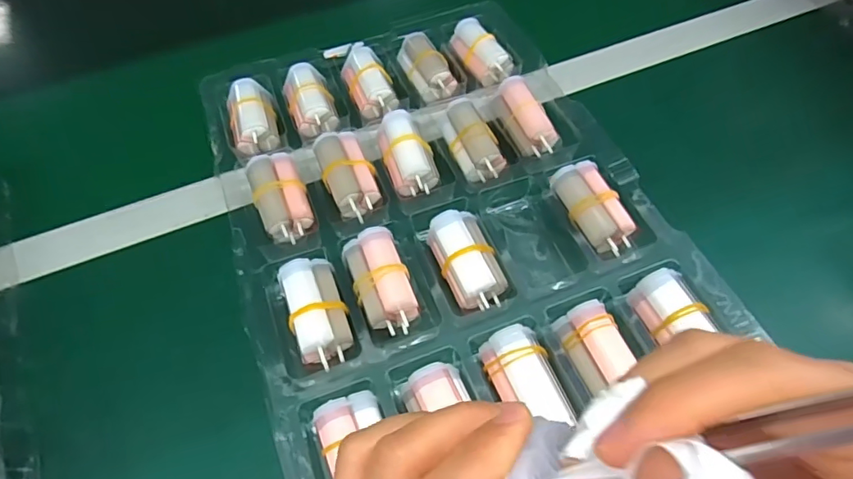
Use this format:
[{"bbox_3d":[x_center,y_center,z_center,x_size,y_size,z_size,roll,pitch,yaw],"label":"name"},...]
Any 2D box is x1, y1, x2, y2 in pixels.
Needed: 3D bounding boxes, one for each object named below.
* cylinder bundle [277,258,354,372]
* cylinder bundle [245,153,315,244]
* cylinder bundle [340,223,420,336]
[{"bbox_3d":[-0.069,0.045,0.329,0.034,0.024,0.068,-17,58,-10],"label":"cylinder bundle"},{"bbox_3d":[-0.105,-0.032,0.376,0.035,0.024,0.065,-19,59,-12],"label":"cylinder bundle"},{"bbox_3d":[-0.030,0.027,0.336,0.034,0.025,0.067,-16,58,-10],"label":"cylinder bundle"}]

